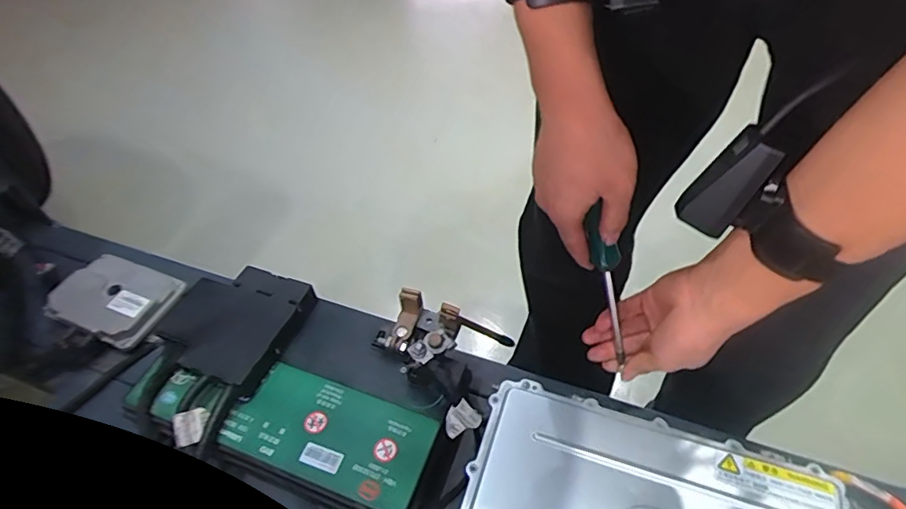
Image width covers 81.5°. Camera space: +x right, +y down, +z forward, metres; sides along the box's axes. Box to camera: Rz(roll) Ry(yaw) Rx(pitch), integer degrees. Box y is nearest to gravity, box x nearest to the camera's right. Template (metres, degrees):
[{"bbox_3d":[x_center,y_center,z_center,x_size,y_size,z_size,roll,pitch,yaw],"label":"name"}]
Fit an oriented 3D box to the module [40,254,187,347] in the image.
[{"bbox_3d":[-0.468,0.056,0.721,0.145,0.027,0.110,16,54,16],"label":"module"}]

